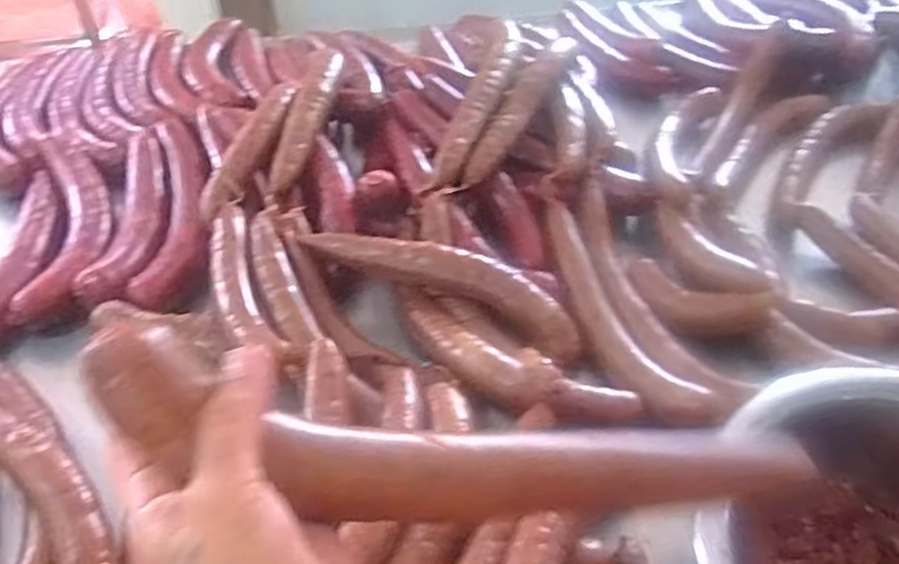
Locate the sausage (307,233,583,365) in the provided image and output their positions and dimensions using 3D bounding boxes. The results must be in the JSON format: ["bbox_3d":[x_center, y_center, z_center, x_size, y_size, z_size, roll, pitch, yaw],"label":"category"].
[{"bbox_3d":[-0.004,-0.005,0.686,0.255,0.049,0.044,18,47,18],"label":"sausage"}]

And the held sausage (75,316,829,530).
[{"bbox_3d":[0.014,0.073,0.325,0.307,0.047,0.052,10,41,-20],"label":"held sausage"}]

